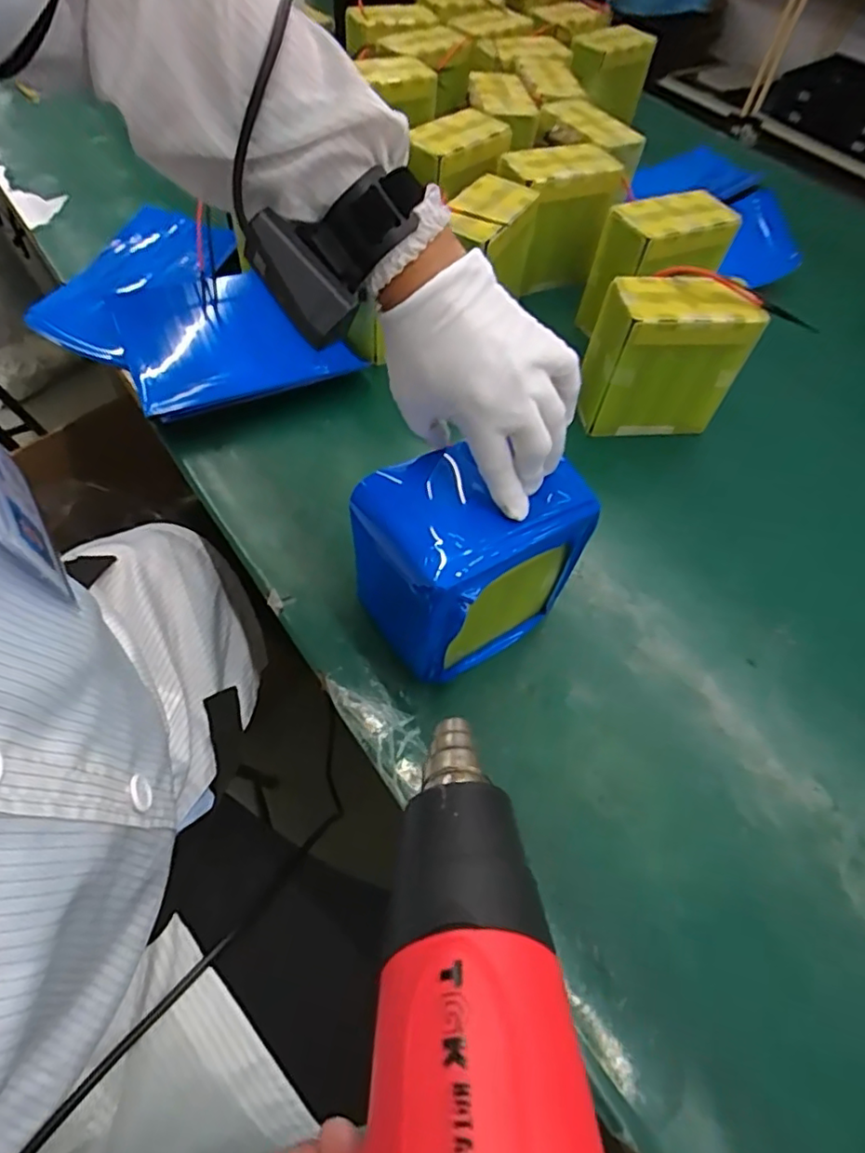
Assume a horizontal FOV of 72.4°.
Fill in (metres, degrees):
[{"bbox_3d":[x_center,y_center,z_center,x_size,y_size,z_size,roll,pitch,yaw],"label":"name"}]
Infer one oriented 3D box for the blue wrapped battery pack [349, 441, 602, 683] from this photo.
[{"bbox_3d":[0.025,-0.019,0.461,0.137,0.150,0.118,-28,63,-21],"label":"blue wrapped battery pack"}]

